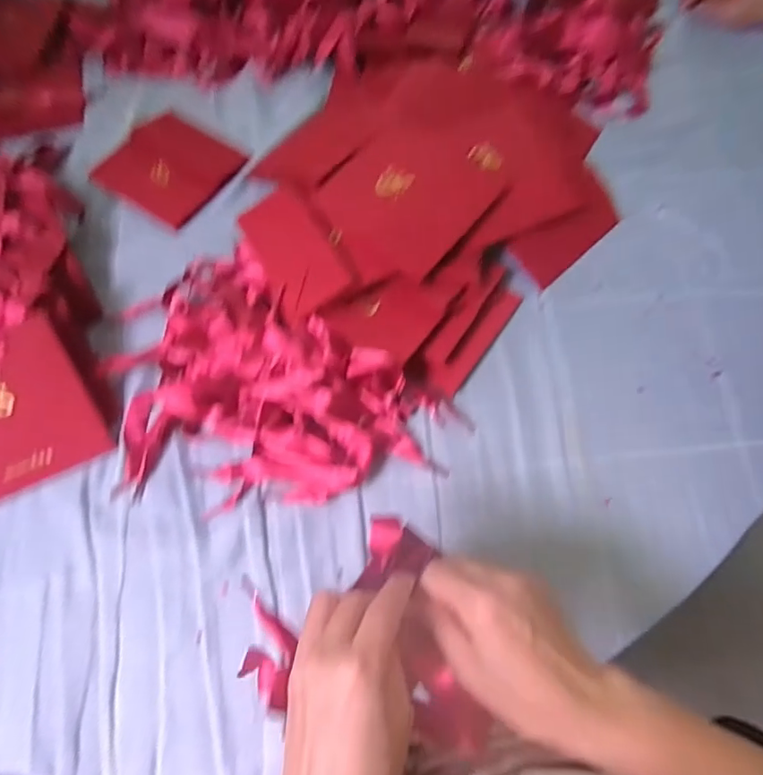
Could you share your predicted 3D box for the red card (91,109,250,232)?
[{"bbox_3d":[-0.250,-0.261,0.614,0.139,0.007,0.131,34,71,13],"label":"red card"}]

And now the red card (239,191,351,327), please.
[{"bbox_3d":[-0.084,-0.129,0.495,0.071,0.007,0.127,-29,80,-8],"label":"red card"}]

